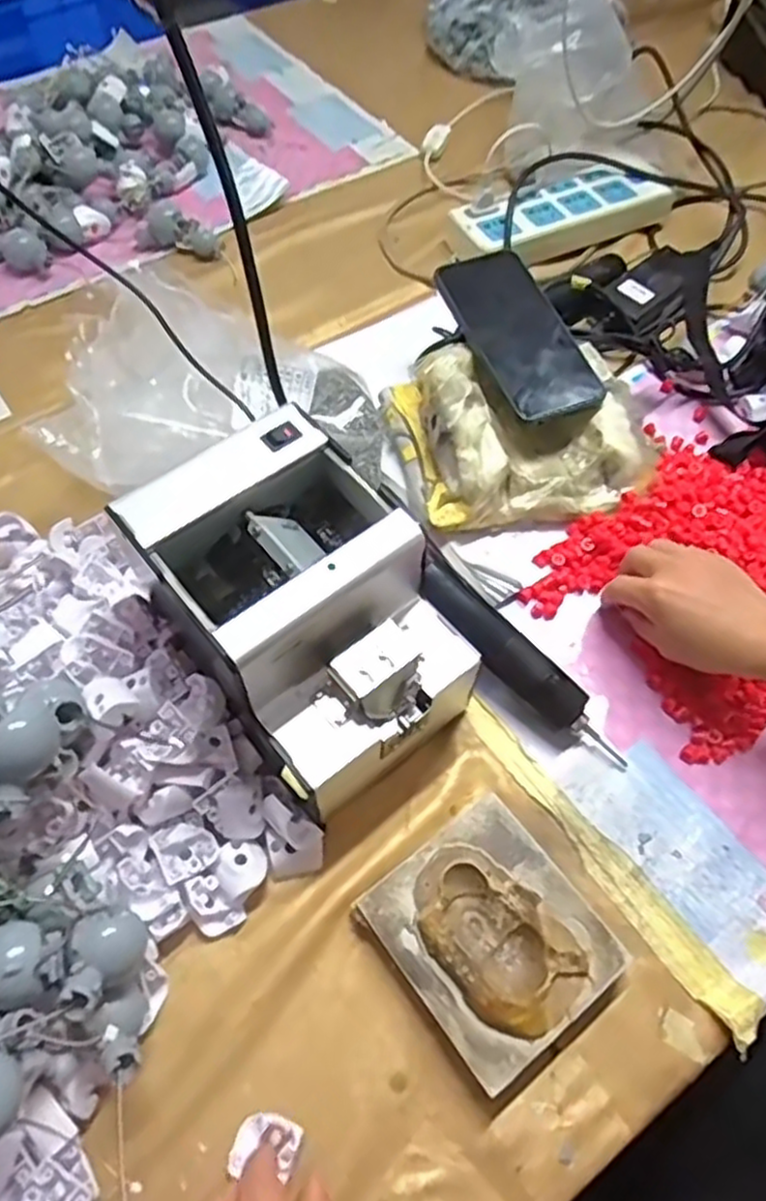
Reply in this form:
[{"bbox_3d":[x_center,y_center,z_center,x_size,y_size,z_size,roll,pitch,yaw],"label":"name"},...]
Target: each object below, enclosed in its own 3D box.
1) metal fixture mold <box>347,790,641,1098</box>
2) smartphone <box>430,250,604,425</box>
[{"bbox_3d":[0.059,0.182,0.407,0.101,0.033,0.113,-34,65,-19],"label":"metal fixture mold"},{"bbox_3d":[0.106,-0.209,0.582,0.080,0.015,0.167,-18,66,-20],"label":"smartphone"}]

